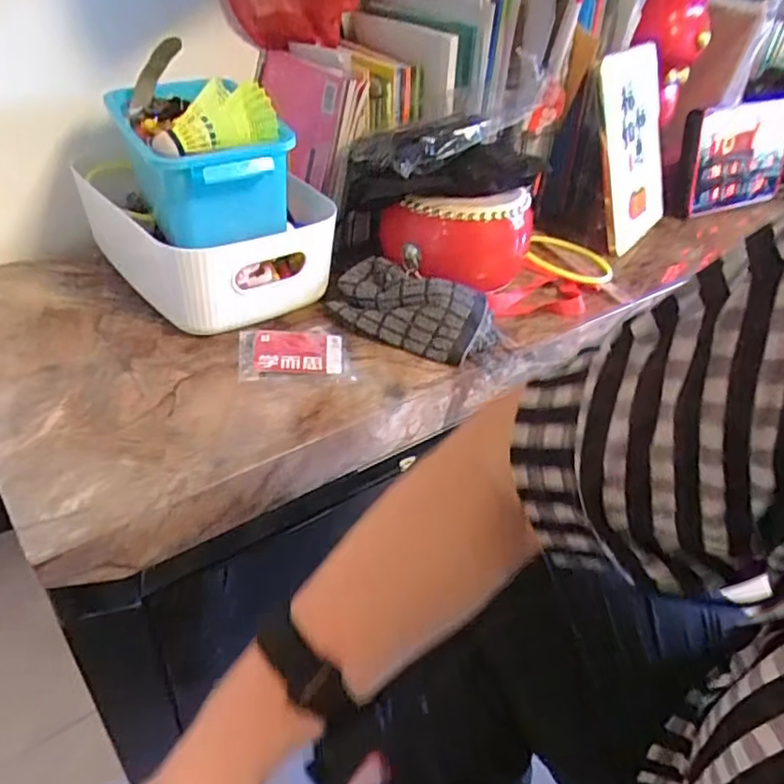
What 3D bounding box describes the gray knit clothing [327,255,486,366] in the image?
[{"bbox_3d":[0.016,-0.094,0.695,0.166,0.055,0.099,25,43,22],"label":"gray knit clothing"}]

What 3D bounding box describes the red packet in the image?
[{"bbox_3d":[-0.098,-0.042,0.647,0.109,0.012,0.082,0,40,-7],"label":"red packet"}]

